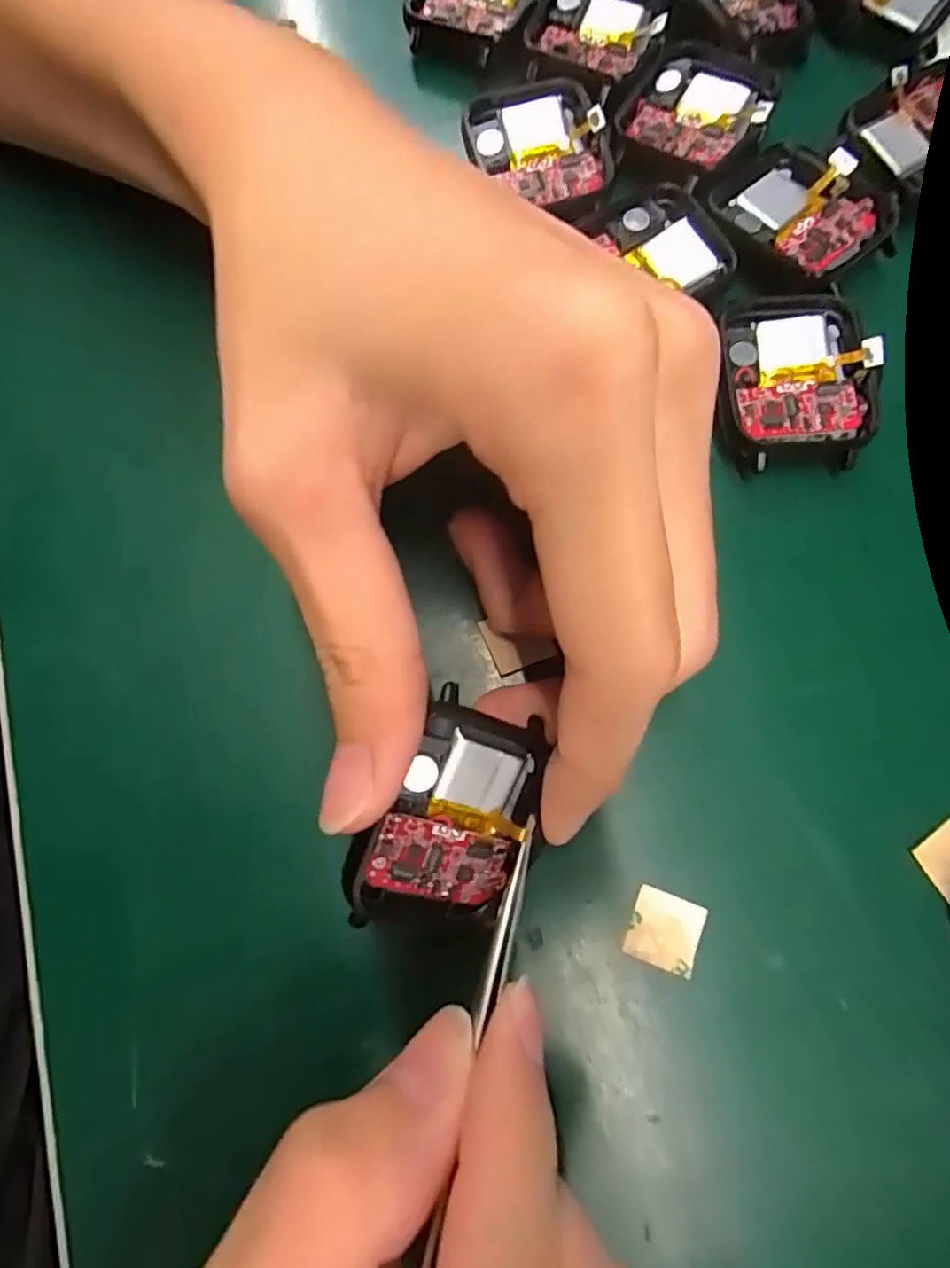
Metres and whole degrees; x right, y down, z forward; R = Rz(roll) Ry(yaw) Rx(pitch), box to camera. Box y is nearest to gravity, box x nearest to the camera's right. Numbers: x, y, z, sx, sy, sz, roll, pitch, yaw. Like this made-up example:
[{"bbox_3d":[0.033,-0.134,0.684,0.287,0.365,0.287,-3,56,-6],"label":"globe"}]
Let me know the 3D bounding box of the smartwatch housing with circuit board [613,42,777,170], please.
[{"bbox_3d":[0.063,-0.150,0.170,0.036,0.005,0.037,35,79,8],"label":"smartwatch housing with circuit board"}]

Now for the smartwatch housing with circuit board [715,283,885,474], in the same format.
[{"bbox_3d":[0.081,-0.065,0.153,0.037,0.009,0.045,5,77,1],"label":"smartwatch housing with circuit board"}]

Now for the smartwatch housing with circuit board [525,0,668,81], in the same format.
[{"bbox_3d":[0.037,-0.182,0.179,0.035,0.006,0.044,22,78,5],"label":"smartwatch housing with circuit board"}]

